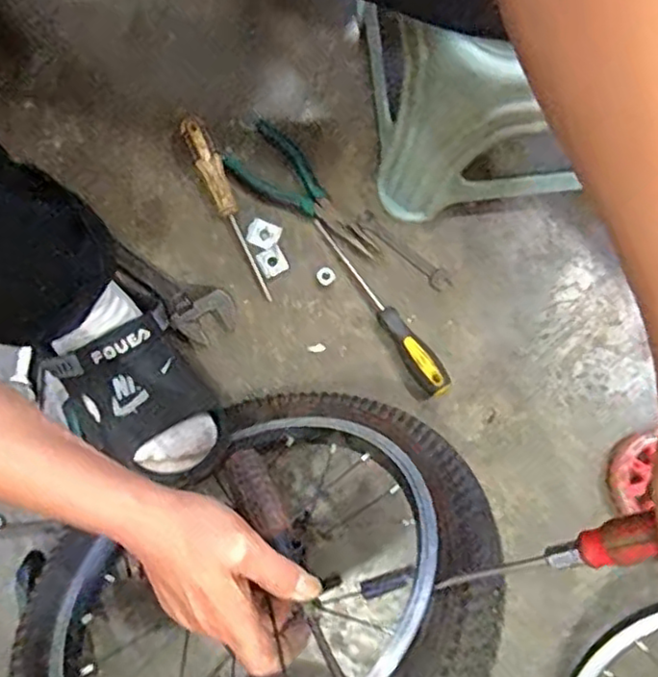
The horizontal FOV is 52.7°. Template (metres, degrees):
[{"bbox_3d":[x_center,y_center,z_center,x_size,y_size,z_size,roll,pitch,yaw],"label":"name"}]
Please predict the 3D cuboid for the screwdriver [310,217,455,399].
[{"bbox_3d":[0.054,-0.037,0.689,0.024,0.024,0.221,-33,83,-5],"label":"screwdriver"}]

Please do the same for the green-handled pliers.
[{"bbox_3d":[-0.024,-0.156,0.714,0.184,0.015,0.069,40,83,6],"label":"green-handled pliers"}]

